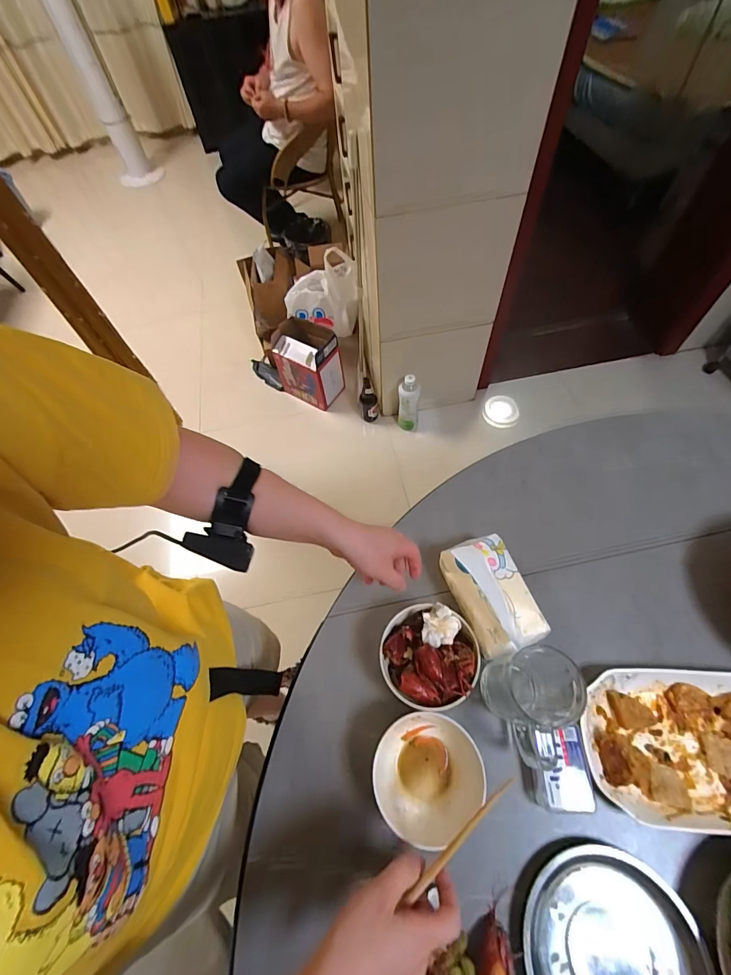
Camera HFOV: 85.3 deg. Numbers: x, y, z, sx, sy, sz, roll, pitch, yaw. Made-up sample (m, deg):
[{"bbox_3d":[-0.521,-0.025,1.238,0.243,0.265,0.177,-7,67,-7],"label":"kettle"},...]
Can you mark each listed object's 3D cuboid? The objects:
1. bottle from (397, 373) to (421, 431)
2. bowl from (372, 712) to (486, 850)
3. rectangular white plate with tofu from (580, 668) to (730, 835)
[{"bbox_3d":[0.169,-0.318,1.568,0.079,0.268,0.068,4,63,6],"label":"bottle"},{"bbox_3d":[0.072,0.321,0.445,0.120,0.064,0.113,-2,63,3],"label":"bowl"},{"bbox_3d":[0.387,0.290,0.448,0.269,0.039,0.149,0,63,4],"label":"rectangular white plate with tofu"}]

